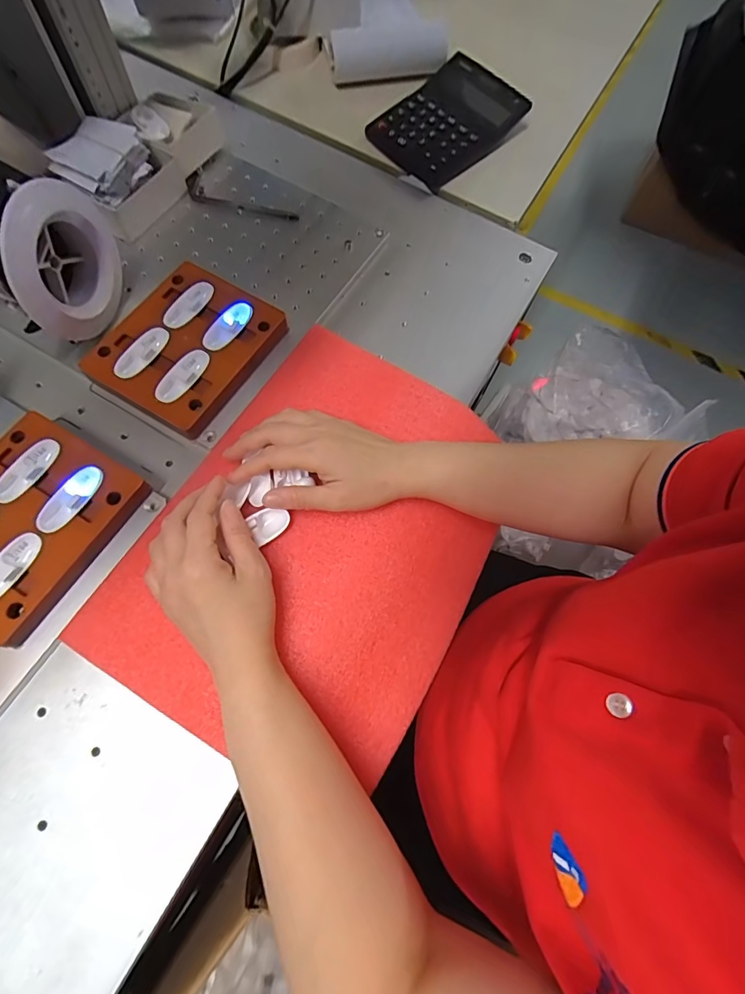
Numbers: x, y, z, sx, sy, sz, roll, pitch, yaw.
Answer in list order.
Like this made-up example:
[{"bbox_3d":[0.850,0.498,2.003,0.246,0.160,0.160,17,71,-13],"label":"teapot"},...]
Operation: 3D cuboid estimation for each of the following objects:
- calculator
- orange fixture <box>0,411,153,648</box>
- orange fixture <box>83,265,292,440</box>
[{"bbox_3d":[0.090,-0.461,0.532,0.167,0.033,0.130,-41,77,-15],"label":"calculator"},{"bbox_3d":[-0.270,0.020,0.341,0.126,0.025,0.146,31,72,8],"label":"orange fixture"},{"bbox_3d":[-0.168,-0.139,0.405,0.124,0.025,0.147,30,72,8],"label":"orange fixture"}]

